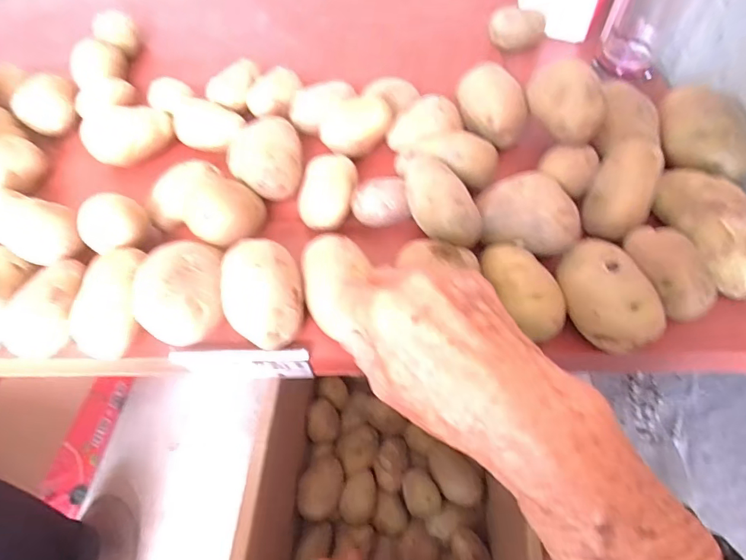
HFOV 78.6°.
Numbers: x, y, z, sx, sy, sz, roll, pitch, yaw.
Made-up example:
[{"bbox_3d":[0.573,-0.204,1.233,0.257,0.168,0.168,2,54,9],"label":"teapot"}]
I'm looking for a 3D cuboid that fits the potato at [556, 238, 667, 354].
[{"bbox_3d":[0.168,0.010,0.333,0.049,0.041,0.084,-18,54,-14],"label":"potato"}]

